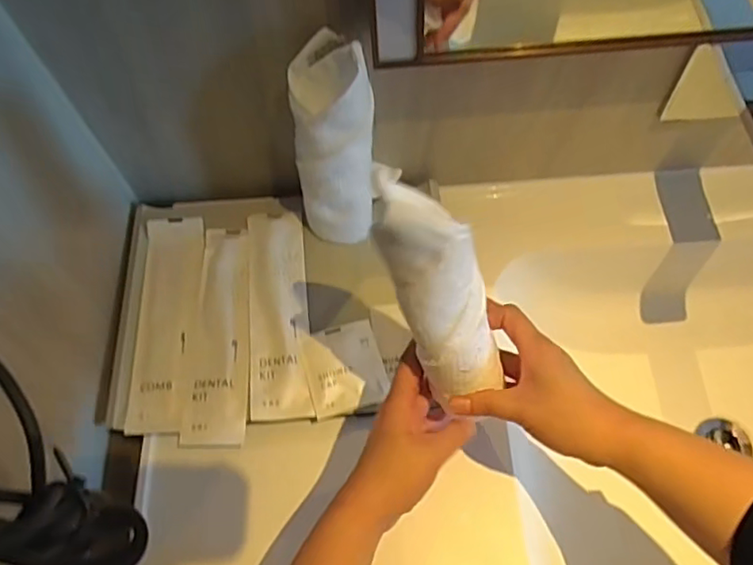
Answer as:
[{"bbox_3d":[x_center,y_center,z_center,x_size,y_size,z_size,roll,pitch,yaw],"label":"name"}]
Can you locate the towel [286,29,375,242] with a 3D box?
[{"bbox_3d":[-0.036,-0.119,0.541,0.077,0.214,0.064,-5,63,0],"label":"towel"}]

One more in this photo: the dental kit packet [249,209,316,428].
[{"bbox_3d":[-0.097,0.025,0.591,0.057,0.010,0.220,-6,63,-1],"label":"dental kit packet"}]

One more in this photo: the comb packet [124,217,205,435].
[{"bbox_3d":[-0.206,0.035,0.590,0.060,0.008,0.225,-4,63,0],"label":"comb packet"}]

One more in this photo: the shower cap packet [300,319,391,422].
[{"bbox_3d":[-0.030,0.079,0.561,0.071,0.009,0.084,-14,63,-5],"label":"shower cap packet"}]

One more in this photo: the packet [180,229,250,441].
[{"bbox_3d":[-0.152,0.044,0.581,0.058,0.007,0.221,-3,63,1],"label":"packet"}]

